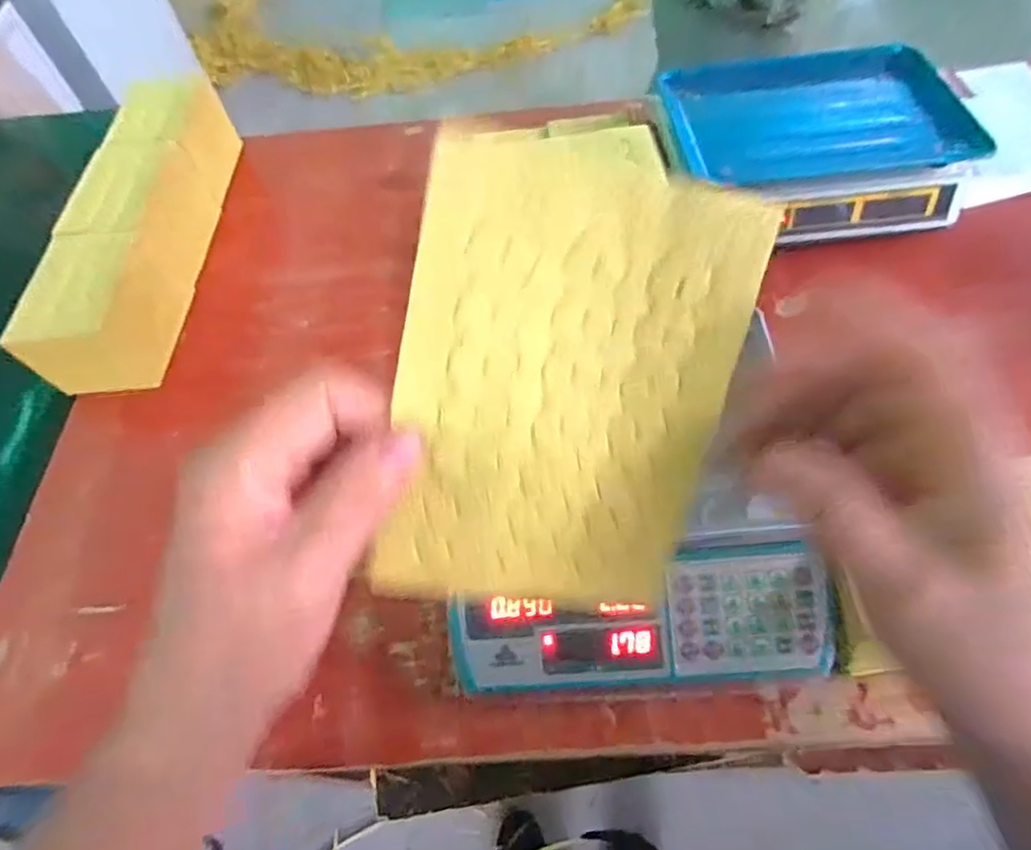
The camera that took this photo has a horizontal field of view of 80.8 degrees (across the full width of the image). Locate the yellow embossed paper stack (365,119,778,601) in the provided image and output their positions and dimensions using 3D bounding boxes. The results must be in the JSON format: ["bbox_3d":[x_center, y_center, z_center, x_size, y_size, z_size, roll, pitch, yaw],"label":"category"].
[{"bbox_3d":[0.019,-0.006,0.214,0.117,0.161,0.006,7,20,-15],"label":"yellow embossed paper stack"}]

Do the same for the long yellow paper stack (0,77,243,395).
[{"bbox_3d":[-0.496,-0.271,0.794,0.131,0.118,0.481,-4,58,2],"label":"long yellow paper stack"}]

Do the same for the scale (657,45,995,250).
[{"bbox_3d":[0.350,-0.350,0.755,0.333,0.095,0.272,-7,58,0],"label":"scale"}]

